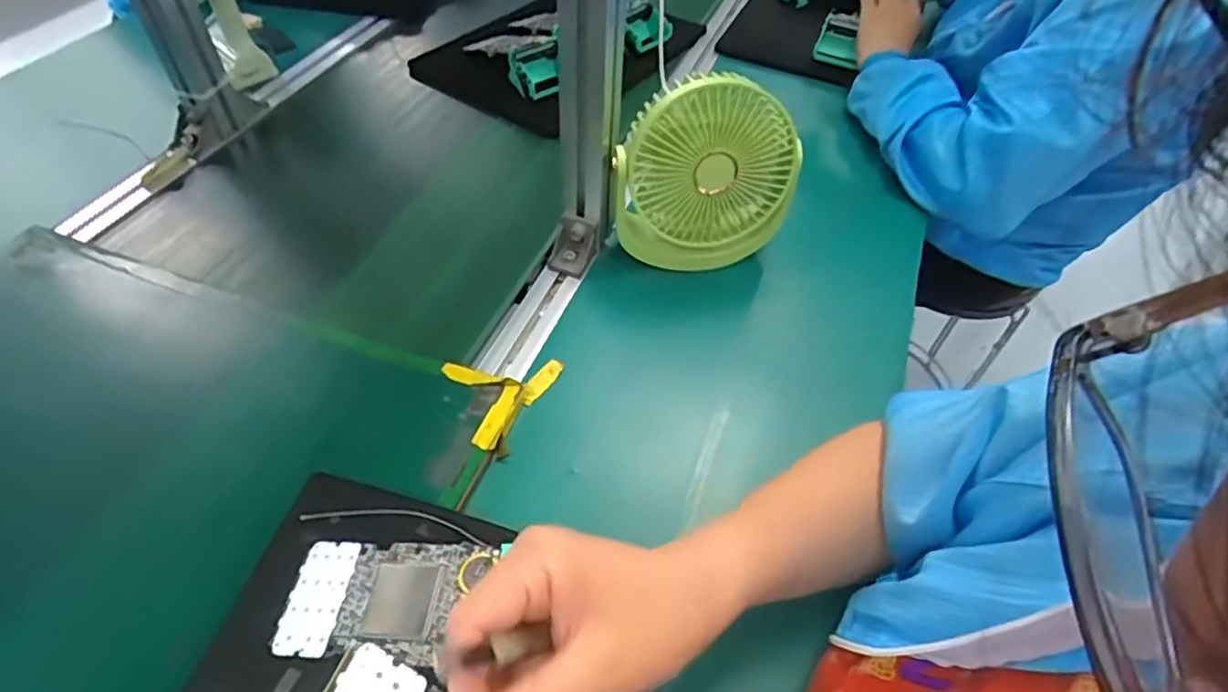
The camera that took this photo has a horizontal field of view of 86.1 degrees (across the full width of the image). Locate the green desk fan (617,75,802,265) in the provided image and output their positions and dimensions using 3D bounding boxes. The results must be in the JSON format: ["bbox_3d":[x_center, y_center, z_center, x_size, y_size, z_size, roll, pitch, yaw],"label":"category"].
[{"bbox_3d":[0.080,-0.151,0.585,0.157,0.161,0.064,-7,52,-10],"label":"green desk fan"}]

